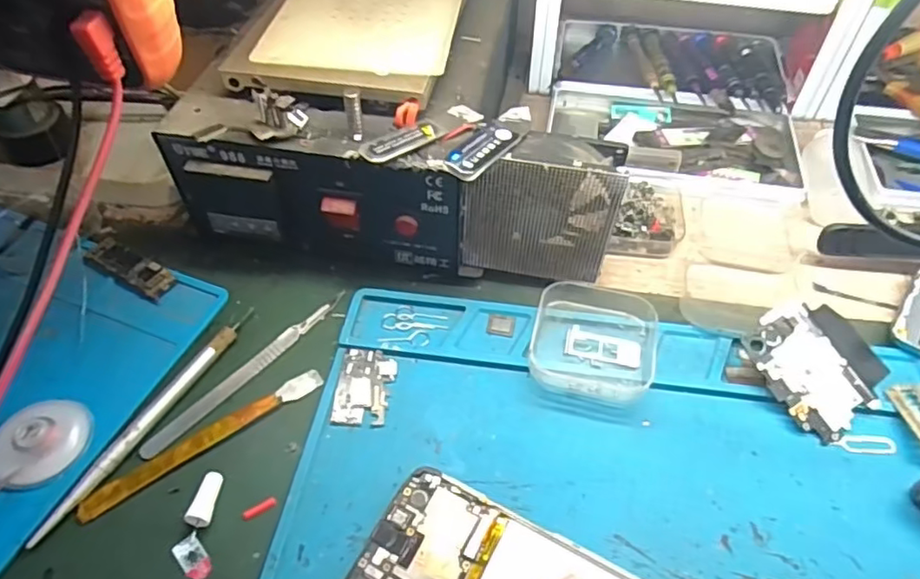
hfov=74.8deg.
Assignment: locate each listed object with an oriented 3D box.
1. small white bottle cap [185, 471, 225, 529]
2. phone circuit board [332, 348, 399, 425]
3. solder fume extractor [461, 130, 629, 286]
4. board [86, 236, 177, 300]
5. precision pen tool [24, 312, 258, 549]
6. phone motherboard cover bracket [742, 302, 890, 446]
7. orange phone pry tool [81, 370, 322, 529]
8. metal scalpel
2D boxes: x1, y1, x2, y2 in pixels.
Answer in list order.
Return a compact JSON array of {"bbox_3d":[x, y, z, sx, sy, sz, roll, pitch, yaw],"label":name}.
[{"bbox_3d":[-0.116,0.095,0.273,0.009,0.009,0.025,0,52,1],"label":"small white bottle cap"},{"bbox_3d":[-0.049,0.050,0.310,0.027,0.004,0.043,4,53,4],"label":"phone circuit board"},{"bbox_3d":[0.044,-0.044,0.331,0.080,0.082,0.031,8,53,7],"label":"solder fume extractor"},{"bbox_3d":[-0.198,-0.014,0.360,0.062,0.008,0.020,27,58,20],"label":"board"},{"bbox_3d":[-0.153,0.061,0.300,0.012,0.005,0.141,22,56,17],"label":"precision pen tool"},{"bbox_3d":[0.183,0.037,0.310,0.064,0.008,0.062,-34,76,-17],"label":"phone motherboard cover bracket"},{"bbox_3d":[-0.123,0.072,0.294,0.120,0.005,0.012,-31,58,-21],"label":"orange phone pry tool"},{"bbox_3d":[-0.111,0.042,0.320,0.010,0.006,0.127,32,60,23],"label":"metal scalpel"}]

